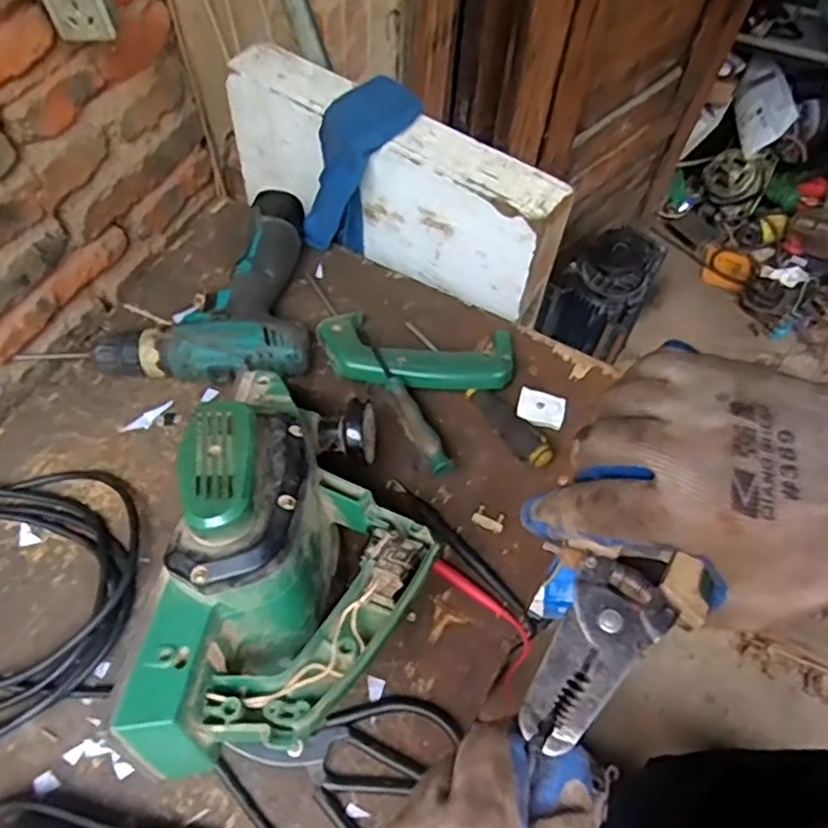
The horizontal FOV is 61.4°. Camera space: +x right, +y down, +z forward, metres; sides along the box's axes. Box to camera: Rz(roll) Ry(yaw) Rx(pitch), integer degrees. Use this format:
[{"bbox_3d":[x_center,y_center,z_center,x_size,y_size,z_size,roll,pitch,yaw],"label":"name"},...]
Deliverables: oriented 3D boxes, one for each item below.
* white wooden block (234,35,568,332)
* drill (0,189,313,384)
[{"bbox_3d":[-0.019,-0.214,0.661,0.327,0.151,0.063,27,64,13],"label":"white wooden block"},{"bbox_3d":[-0.225,-0.105,0.615,0.258,0.052,0.182,-5,62,-4],"label":"drill"}]

